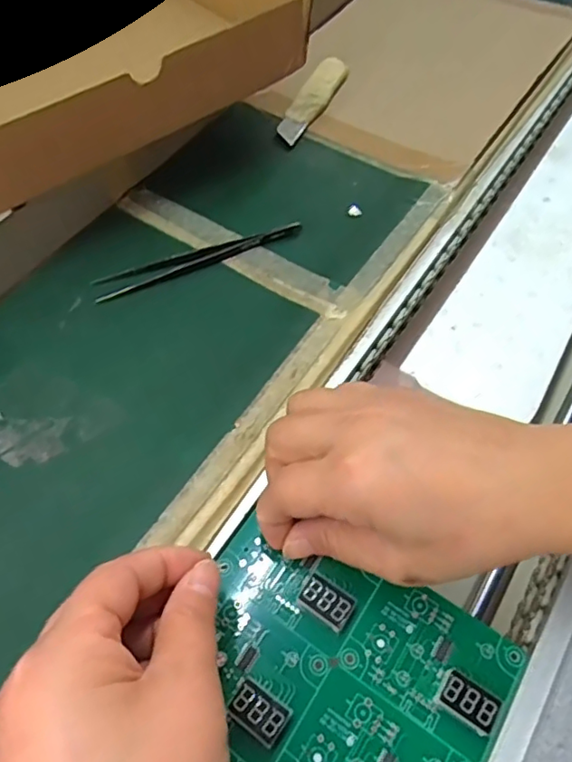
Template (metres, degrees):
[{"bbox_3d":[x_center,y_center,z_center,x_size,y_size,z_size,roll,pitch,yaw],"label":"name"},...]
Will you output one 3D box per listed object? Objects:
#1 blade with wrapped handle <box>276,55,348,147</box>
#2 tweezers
[{"bbox_3d":[0.021,-0.218,0.444,0.025,0.008,0.105,22,62,13],"label":"blade with wrapped handle"},{"bbox_3d":[-0.053,-0.077,0.360,0.133,0.008,0.018,-19,61,-10],"label":"tweezers"}]

